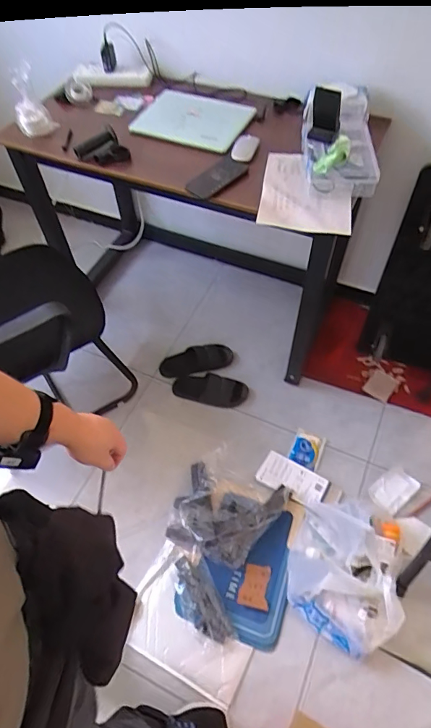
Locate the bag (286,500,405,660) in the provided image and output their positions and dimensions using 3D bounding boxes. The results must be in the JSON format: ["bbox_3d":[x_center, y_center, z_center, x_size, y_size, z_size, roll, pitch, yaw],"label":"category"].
[{"bbox_3d":[0.329,0.554,1.180,0.282,0.134,0.367,-12,57,-6],"label":"bag"}]

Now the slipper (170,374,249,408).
[{"bbox_3d":[-0.018,0.093,1.540,0.258,0.082,0.112,10,58,9],"label":"slipper"}]

